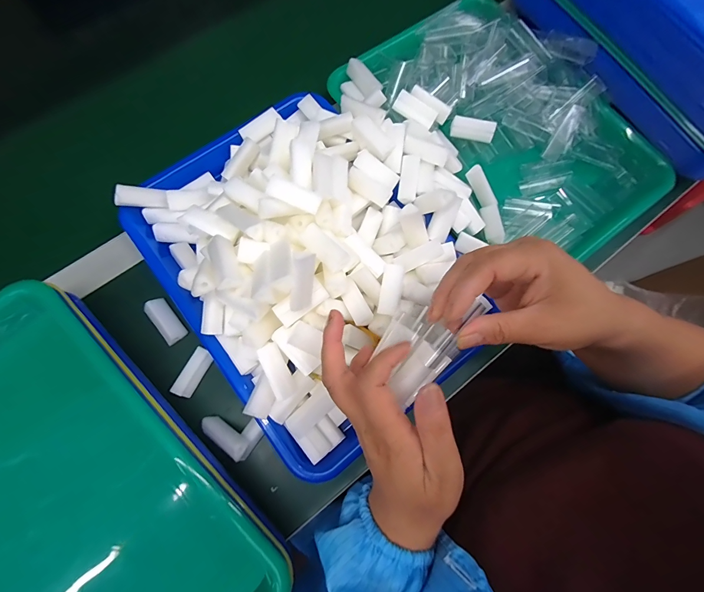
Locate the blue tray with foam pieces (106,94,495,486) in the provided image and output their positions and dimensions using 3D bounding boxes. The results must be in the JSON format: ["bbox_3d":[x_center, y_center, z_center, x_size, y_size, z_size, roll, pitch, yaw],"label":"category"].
[{"bbox_3d":[-0.017,-0.057,0.307,0.301,0.078,0.325,-37,80,-10],"label":"blue tray with foam pieces"}]

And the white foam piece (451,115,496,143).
[{"bbox_3d":[0.133,-0.184,0.376,0.046,0.022,0.010,12,31,1],"label":"white foam piece"}]

